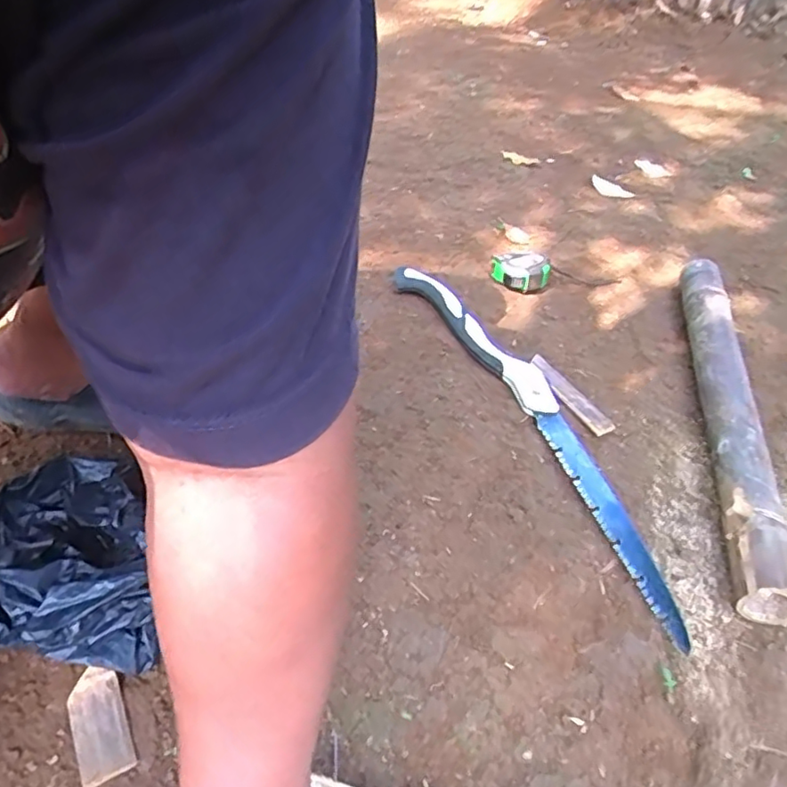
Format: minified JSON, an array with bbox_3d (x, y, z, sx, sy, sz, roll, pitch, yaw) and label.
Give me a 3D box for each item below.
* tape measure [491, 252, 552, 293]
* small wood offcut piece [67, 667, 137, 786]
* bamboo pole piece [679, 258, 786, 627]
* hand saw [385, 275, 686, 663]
[{"bbox_3d":[0.191,-0.180,0.898,0.084,0.046,0.058,5,43,-2],"label":"tape measure"},{"bbox_3d":[-0.212,0.239,0.432,0.034,0.016,0.075,-19,49,-25],"label":"small wood offcut piece"},{"bbox_3d":[0.394,0.003,0.719,0.054,0.059,0.559,14,44,7],"label":"bamboo pole piece"},{"bbox_3d":[0.152,0.003,0.716,0.071,0.027,0.603,-14,47,-21],"label":"hand saw"}]

